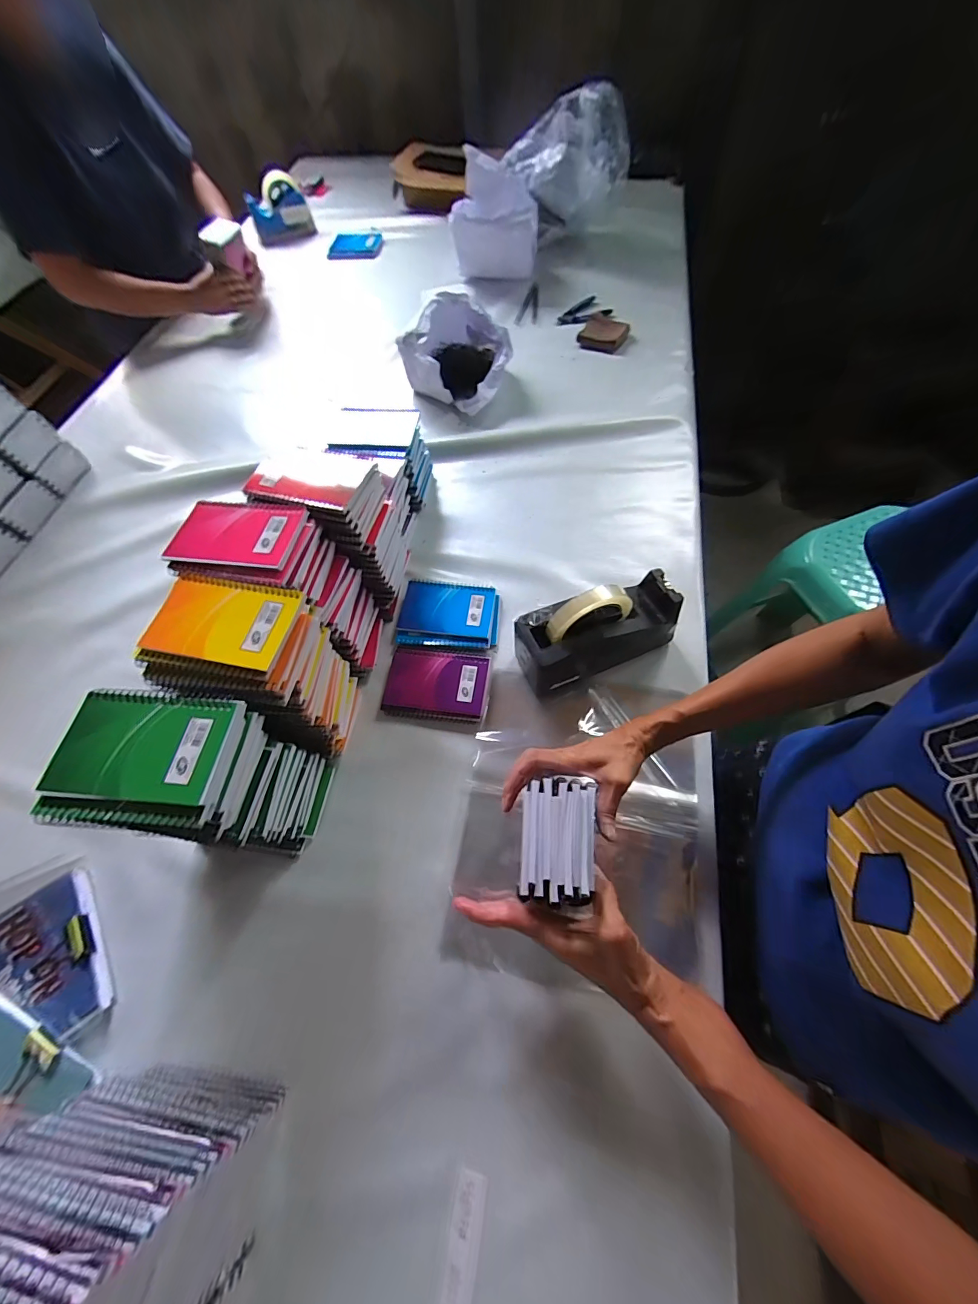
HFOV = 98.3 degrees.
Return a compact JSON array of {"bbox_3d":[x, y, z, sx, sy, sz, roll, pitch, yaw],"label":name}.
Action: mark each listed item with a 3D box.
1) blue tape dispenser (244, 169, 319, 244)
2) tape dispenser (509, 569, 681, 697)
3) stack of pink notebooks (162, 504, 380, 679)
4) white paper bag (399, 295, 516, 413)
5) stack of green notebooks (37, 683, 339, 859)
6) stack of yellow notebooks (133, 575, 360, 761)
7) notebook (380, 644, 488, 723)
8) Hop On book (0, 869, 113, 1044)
[{"bbox_3d":[-0.564,-1.186,1.140,0.152,0.115,0.089,-22,63,-7],"label":"blue tape dispenser"},{"bbox_3d":[0.132,-0.030,0.528,0.200,0.123,0.085,-23,64,-8],"label":"tape dispenser"},{"bbox_3d":[-0.239,-0.068,0.522,0.169,0.206,0.105,10,64,9],"label":"stack of pink notebooks"},{"bbox_3d":[-0.057,-0.567,0.796,0.190,0.121,0.165,20,66,13],"label":"white paper bag"},{"bbox_3d":[-0.263,0.130,0.417,0.130,0.212,0.104,4,63,6],"label":"stack of green notebooks"},{"bbox_3d":[-0.229,0.026,0.468,0.153,0.216,0.112,5,63,6],"label":"stack of yellow notebooks"},{"bbox_3d":[-0.068,0.040,0.559,0.129,0.015,0.097,4,63,6],"label":"notebook"},{"bbox_3d":[-0.511,0.355,0.425,0.224,0.014,0.148,-31,65,-12],"label":"Hop On book"}]

